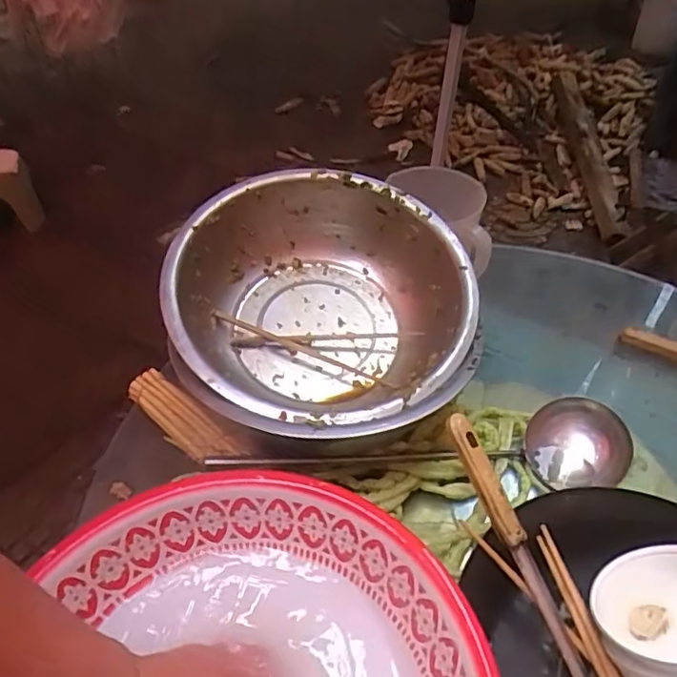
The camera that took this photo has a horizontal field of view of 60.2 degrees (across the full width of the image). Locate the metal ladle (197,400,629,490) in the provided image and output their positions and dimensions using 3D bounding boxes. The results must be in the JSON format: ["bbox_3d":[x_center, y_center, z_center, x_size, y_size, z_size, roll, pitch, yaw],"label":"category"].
[{"bbox_3d":[0.096,0.122,0.661,0.445,0.071,0.087,0,45,0],"label":"metal ladle"}]

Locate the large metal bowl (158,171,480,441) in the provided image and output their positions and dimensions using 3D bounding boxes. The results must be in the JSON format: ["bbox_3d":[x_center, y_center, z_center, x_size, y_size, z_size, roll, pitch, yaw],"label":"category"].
[{"bbox_3d":[-0.023,-0.030,0.693,0.355,0.144,0.355,3,53,-3],"label":"large metal bowl"}]

